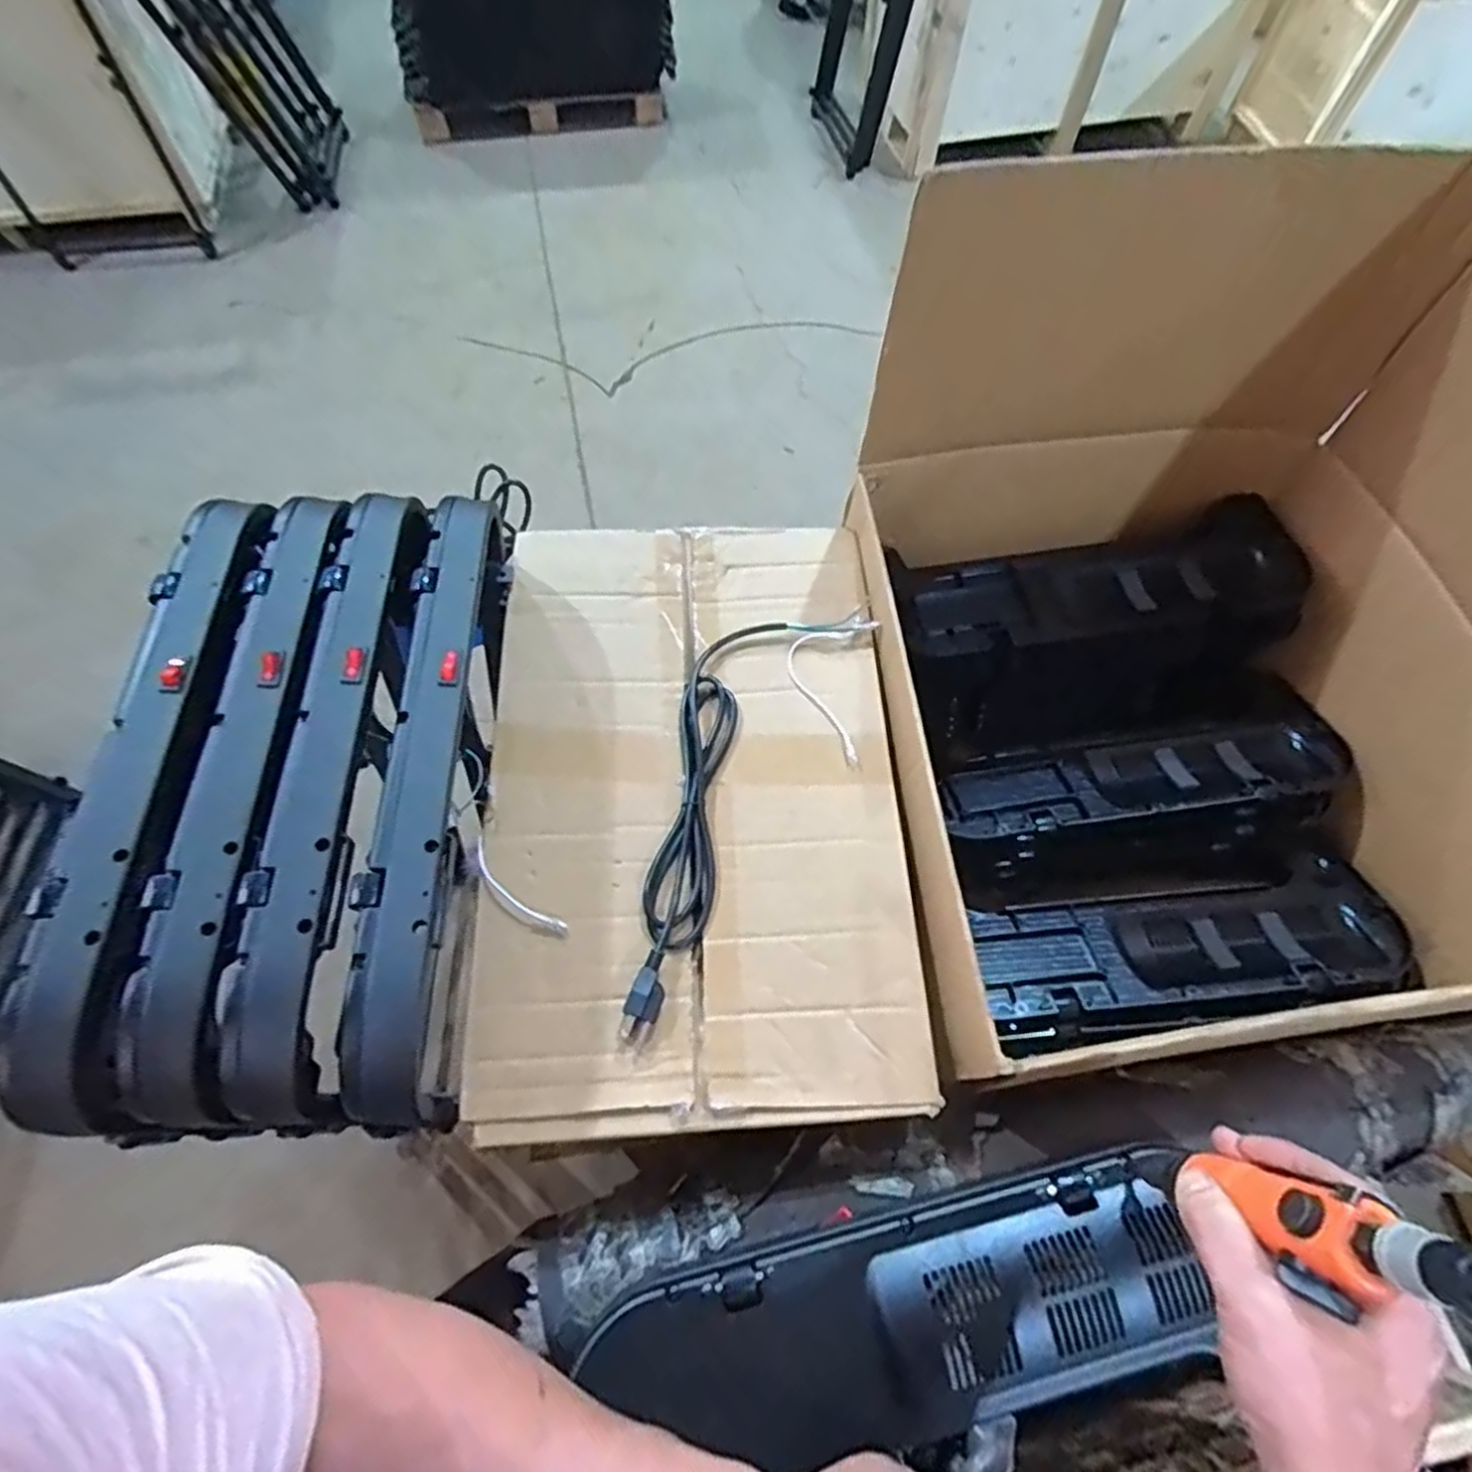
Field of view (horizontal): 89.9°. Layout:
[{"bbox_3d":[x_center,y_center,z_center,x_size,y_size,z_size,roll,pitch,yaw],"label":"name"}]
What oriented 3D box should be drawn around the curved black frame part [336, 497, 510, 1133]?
[{"bbox_3d":[-0.205,0.033,0.537,0.065,0.109,0.439,-1,63,-1],"label":"curved black frame part"}]

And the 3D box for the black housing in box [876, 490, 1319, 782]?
[{"bbox_3d":[0.405,-0.116,0.853,0.461,0.156,0.216,-13,64,-7],"label":"black housing in box"}]

